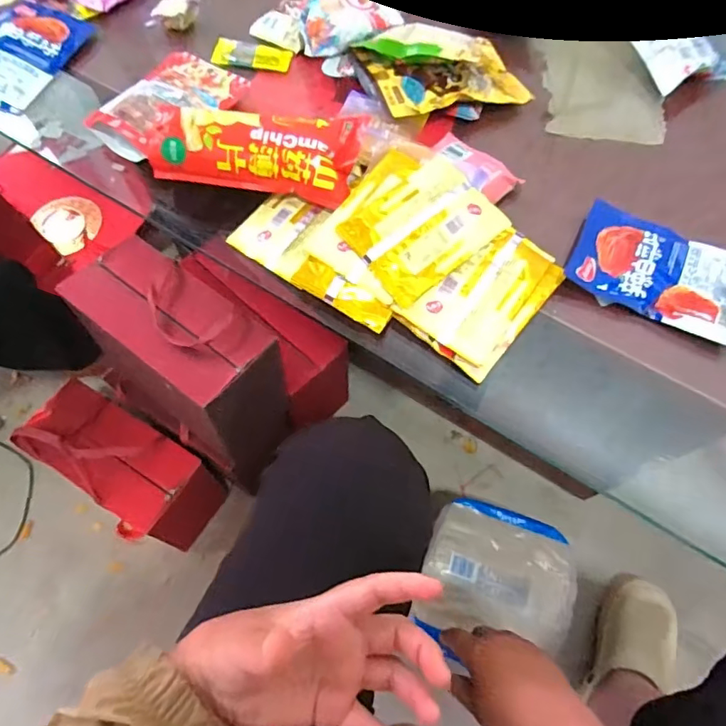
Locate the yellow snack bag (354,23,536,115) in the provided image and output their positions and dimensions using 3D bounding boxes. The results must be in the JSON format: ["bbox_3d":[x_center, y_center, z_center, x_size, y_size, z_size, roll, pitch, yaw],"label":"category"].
[{"bbox_3d":[0.102,-0.355,0.598,0.184,0.066,0.110,-15,79,-17],"label":"yellow snack bag"}]

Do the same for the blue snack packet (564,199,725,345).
[{"bbox_3d":[0.302,-0.095,0.512,0.169,0.022,0.112,25,66,11],"label":"blue snack packet"}]

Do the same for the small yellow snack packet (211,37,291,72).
[{"bbox_3d":[-0.144,-0.400,0.660,0.100,0.018,0.030,10,64,4],"label":"small yellow snack packet"}]

